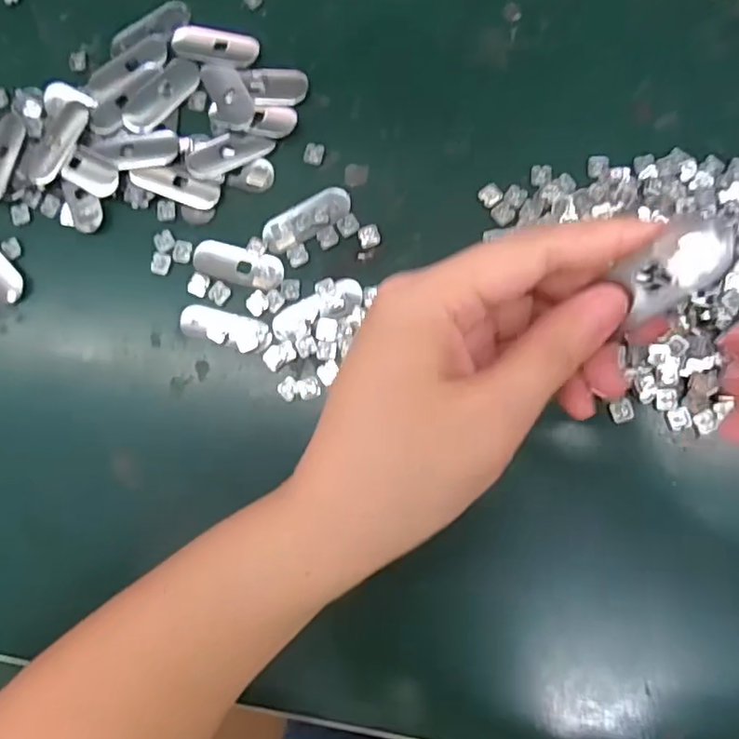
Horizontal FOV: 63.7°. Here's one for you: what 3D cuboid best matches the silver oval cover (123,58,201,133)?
[{"bbox_3d":[-0.117,-0.153,0.331,0.021,0.005,0.051,40,89,8],"label":"silver oval cover"}]

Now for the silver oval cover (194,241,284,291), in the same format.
[{"bbox_3d":[-0.071,-0.056,0.319,0.050,0.004,0.019,16,86,7],"label":"silver oval cover"}]

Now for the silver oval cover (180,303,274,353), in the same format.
[{"bbox_3d":[-0.077,-0.022,0.317,0.050,0.004,0.017,15,86,7],"label":"silver oval cover"}]

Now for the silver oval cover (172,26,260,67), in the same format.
[{"bbox_3d":[-0.087,-0.182,0.333,0.050,0.004,0.021,13,86,7],"label":"silver oval cover"}]

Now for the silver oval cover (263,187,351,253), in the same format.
[{"bbox_3d":[-0.034,-0.081,0.319,0.050,0.004,0.020,-30,83,2],"label":"silver oval cover"}]

